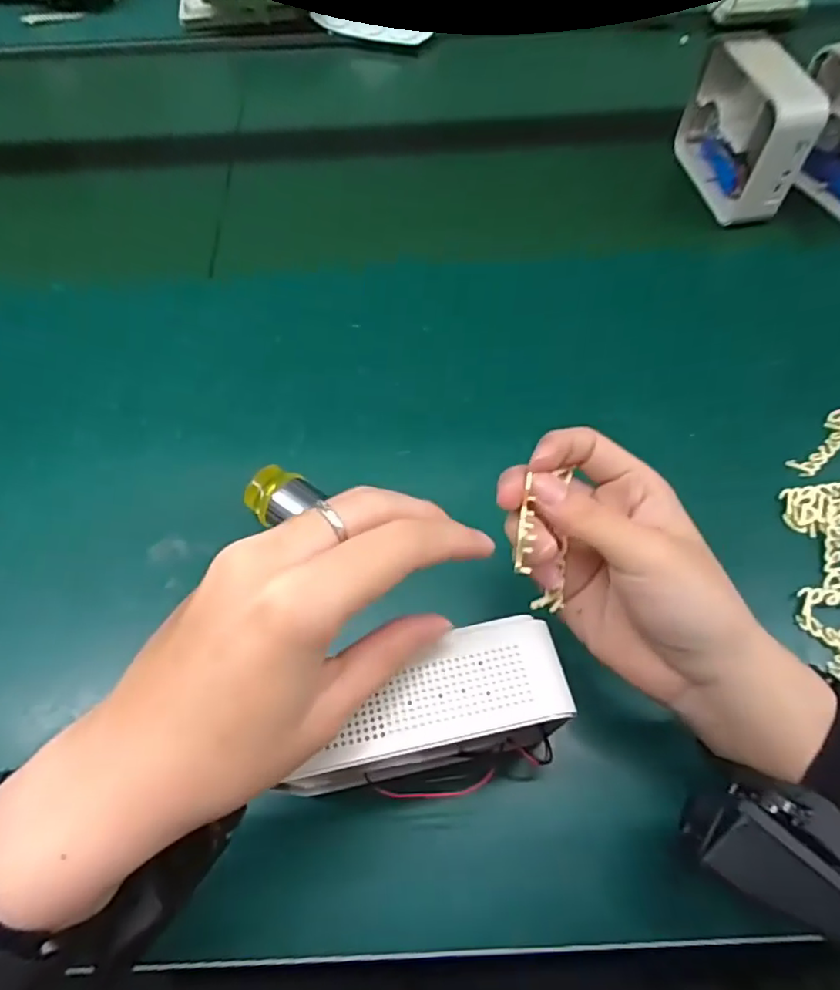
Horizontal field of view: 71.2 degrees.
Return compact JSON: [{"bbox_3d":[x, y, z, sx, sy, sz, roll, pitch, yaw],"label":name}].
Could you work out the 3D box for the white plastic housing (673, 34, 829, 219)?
[{"bbox_3d":[0.267,-0.298,0.482,0.048,0.099,0.123,-9,63,-3],"label":"white plastic housing"}]

